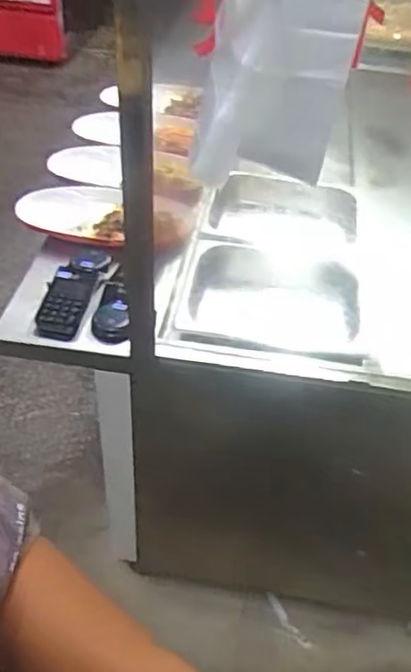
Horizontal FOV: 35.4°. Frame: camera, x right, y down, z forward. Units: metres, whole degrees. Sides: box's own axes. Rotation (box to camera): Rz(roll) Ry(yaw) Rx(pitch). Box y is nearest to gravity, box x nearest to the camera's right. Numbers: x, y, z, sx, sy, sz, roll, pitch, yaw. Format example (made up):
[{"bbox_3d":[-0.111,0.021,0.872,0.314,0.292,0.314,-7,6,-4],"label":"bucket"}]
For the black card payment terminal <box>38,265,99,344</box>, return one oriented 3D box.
[{"bbox_3d":[-0.234,-0.057,1.069,0.076,0.023,0.149,8,43,4],"label":"black card payment terminal"}]

